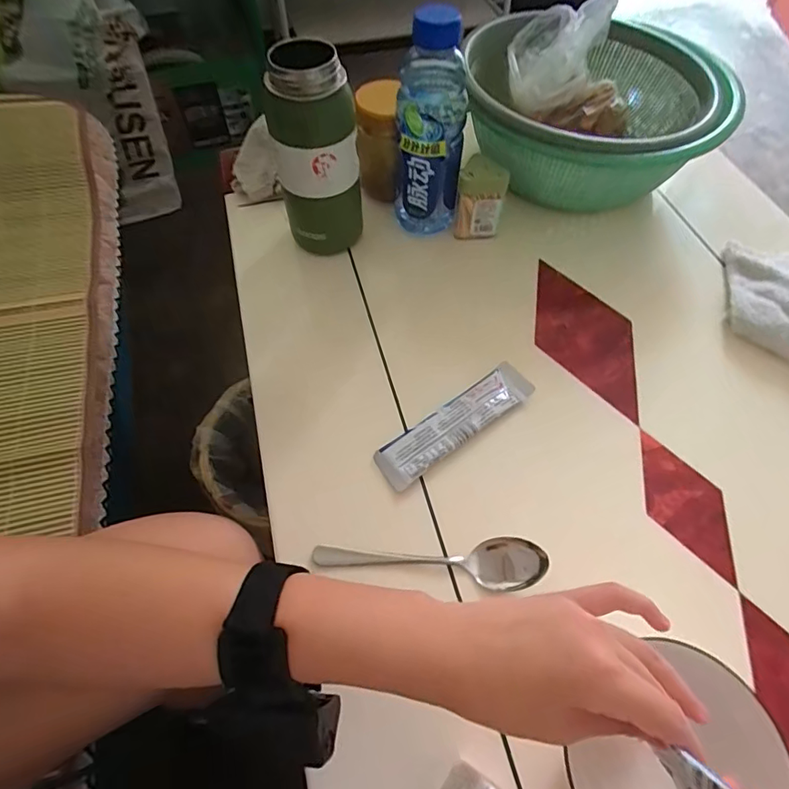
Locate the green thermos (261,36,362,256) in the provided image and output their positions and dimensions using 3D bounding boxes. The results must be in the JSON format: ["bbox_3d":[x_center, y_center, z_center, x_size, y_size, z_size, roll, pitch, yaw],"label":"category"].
[{"bbox_3d":[-0.076,-0.227,0.486,0.079,0.201,0.069,-5,59,-4],"label":"green thermos"}]

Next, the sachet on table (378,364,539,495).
[{"bbox_3d":[0.054,0.024,0.425,0.152,0.012,0.038,-33,64,-19],"label":"sachet on table"}]

